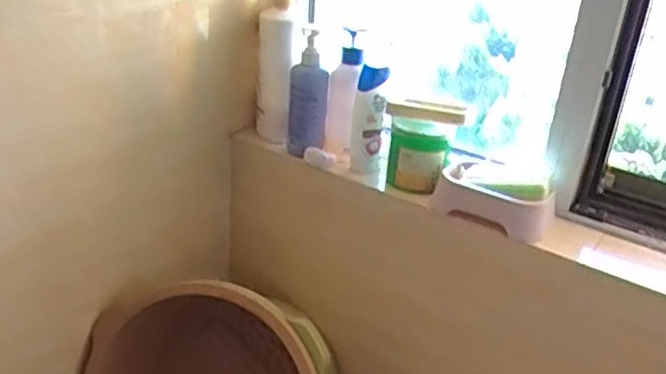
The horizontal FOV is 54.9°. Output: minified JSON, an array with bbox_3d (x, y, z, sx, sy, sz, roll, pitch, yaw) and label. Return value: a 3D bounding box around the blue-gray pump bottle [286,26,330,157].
[{"bbox_3d":[-0.040,-0.136,0.993,0.060,0.182,0.058,2,25,-4],"label":"blue-gray pump bottle"}]

